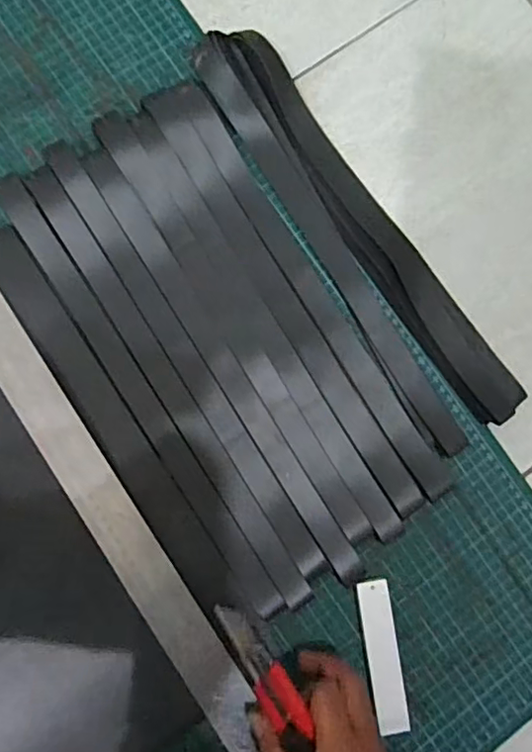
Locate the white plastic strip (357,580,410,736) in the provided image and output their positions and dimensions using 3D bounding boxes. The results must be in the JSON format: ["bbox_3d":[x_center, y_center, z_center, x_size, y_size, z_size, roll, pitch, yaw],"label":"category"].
[{"bbox_3d":[0.095,0.225,0.452,0.025,0.011,0.116,-7,86,-5],"label":"white plastic strip"}]

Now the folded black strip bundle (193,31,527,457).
[{"bbox_3d":[0.071,-0.114,0.473,0.090,0.029,0.390,-36,89,-7],"label":"folded black strip bundle"}]

